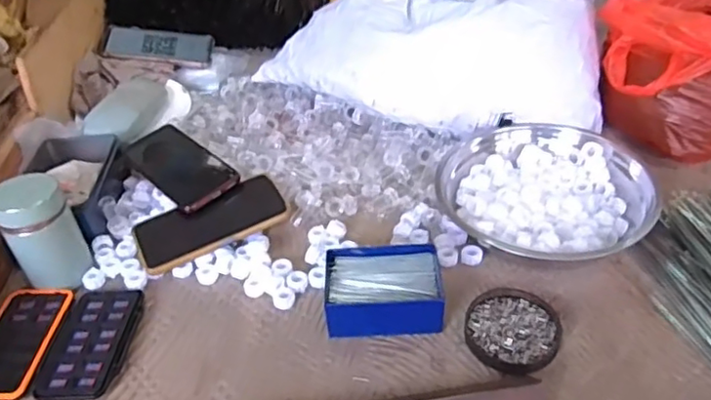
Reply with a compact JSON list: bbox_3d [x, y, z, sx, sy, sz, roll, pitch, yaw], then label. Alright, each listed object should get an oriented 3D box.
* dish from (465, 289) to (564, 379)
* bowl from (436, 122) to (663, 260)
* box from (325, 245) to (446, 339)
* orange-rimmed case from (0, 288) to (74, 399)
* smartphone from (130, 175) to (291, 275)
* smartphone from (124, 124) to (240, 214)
[{"bbox_3d":[0.147,0.119,0.566,0.083,0.006,0.090,-3,41,2],"label":"dish"},{"bbox_3d":[0.205,-0.014,0.660,0.222,0.059,0.199,11,43,17],"label":"bowl"},{"bbox_3d":[0.028,0.087,0.590,0.108,0.041,0.089,-3,41,3],"label":"box"},{"bbox_3d":[-0.329,0.133,0.586,0.075,0.008,0.128,-2,41,3],"label":"orange-rimmed case"},{"bbox_3d":[-0.157,0.022,0.666,0.161,0.012,0.065,-25,60,-13],"label":"smartphone"},{"bbox_3d":[-0.212,-0.042,0.732,0.074,0.008,0.158,-40,53,-22],"label":"smartphone"}]

